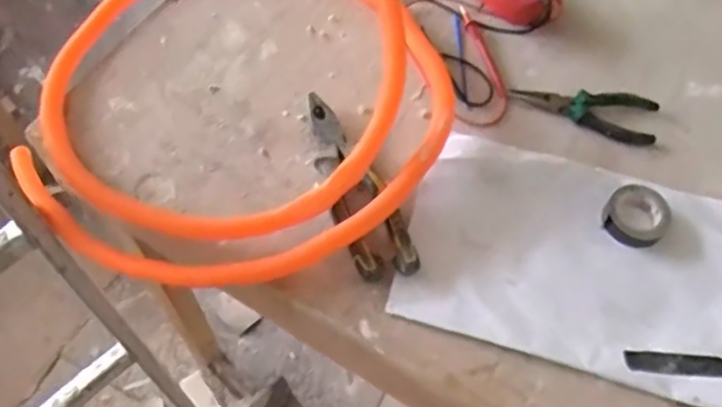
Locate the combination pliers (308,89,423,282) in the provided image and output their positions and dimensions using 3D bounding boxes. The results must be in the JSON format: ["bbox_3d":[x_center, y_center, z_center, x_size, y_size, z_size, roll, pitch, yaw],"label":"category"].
[{"bbox_3d":[-0.007,-0.018,0.617,0.054,0.029,0.197,-18,63,-12],"label":"combination pliers"}]

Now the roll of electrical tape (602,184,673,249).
[{"bbox_3d":[0.261,0.010,0.617,0.058,0.021,0.060,1,61,-2],"label":"roll of electrical tape"}]

